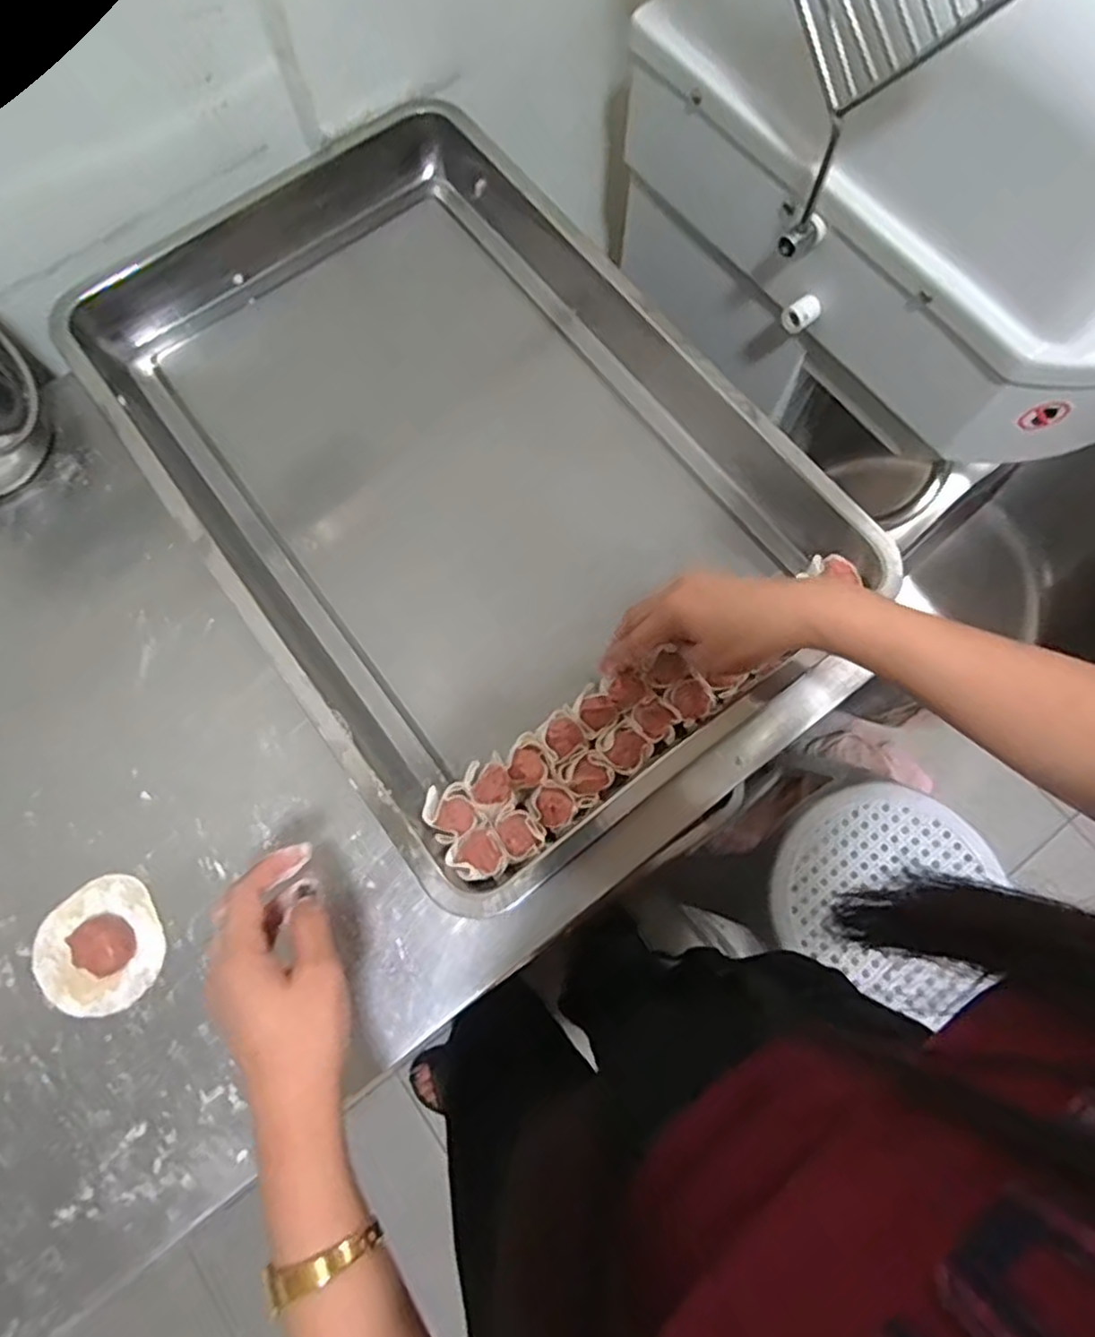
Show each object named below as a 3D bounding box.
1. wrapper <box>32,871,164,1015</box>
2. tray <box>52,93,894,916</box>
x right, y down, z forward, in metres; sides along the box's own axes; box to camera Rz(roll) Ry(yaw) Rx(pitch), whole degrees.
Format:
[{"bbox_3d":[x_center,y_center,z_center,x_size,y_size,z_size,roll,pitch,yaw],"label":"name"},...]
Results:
[{"bbox_3d":[-0.297,0.184,0.456,0.079,0.016,0.083,0,72,-2],"label":"wrapper"},{"bbox_3d":[-0.069,-0.163,0.543,0.392,0.077,0.616,-36,77,-12],"label":"tray"}]

